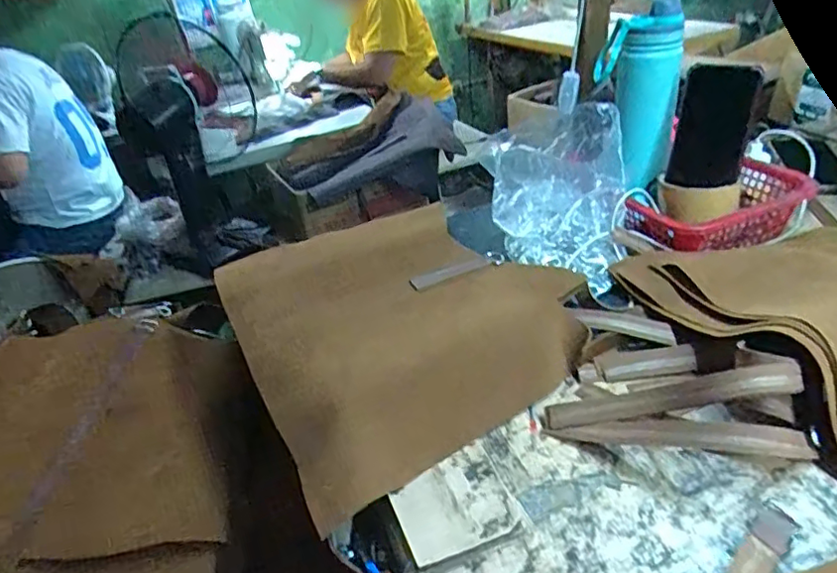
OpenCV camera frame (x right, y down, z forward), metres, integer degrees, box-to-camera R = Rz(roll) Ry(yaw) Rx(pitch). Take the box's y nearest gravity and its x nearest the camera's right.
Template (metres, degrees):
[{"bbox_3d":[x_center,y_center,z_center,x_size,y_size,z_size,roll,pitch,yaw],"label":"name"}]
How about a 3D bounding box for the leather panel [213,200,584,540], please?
[{"bbox_3d":[-0.032,0.022,0.606,0.301,0.038,0.378,-24,39,-18],"label":"leather panel"}]

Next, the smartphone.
[{"bbox_3d":[0.342,-0.185,0.665,0.077,0.137,0.016,16,23,30],"label":"smartphone"}]

